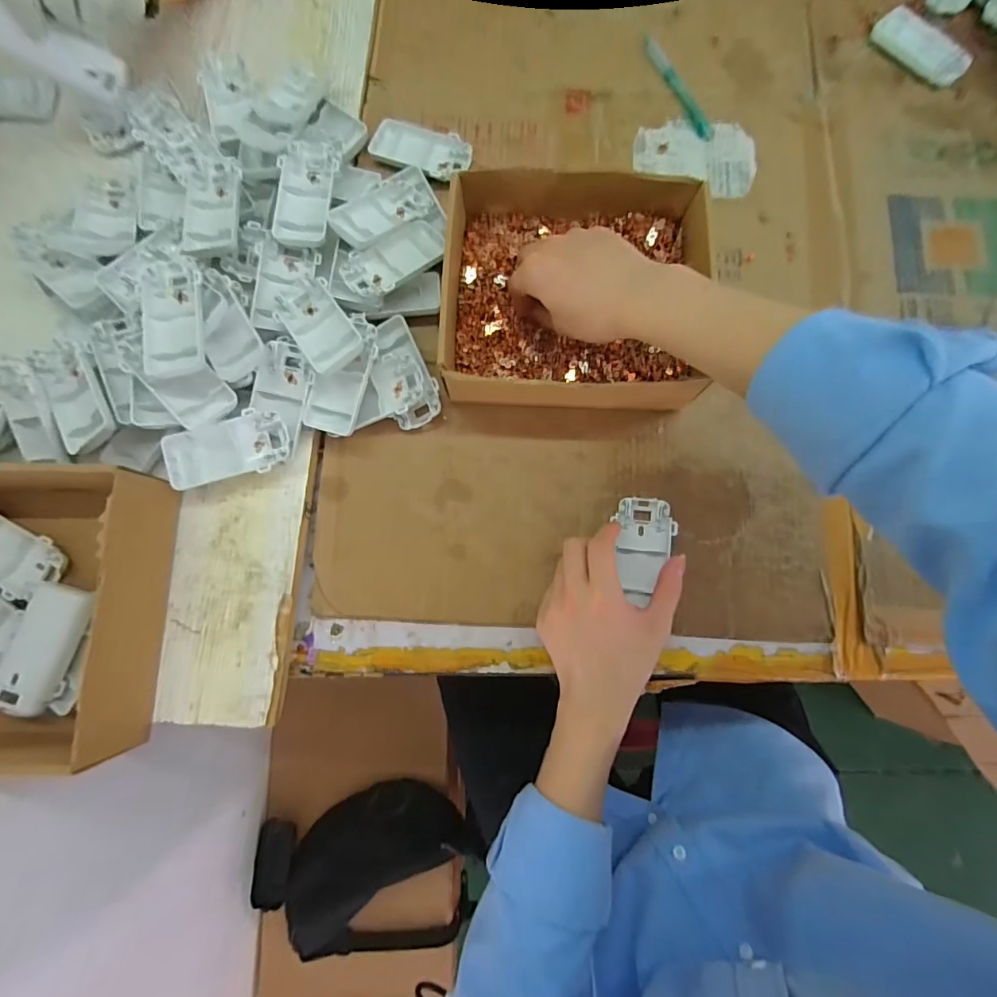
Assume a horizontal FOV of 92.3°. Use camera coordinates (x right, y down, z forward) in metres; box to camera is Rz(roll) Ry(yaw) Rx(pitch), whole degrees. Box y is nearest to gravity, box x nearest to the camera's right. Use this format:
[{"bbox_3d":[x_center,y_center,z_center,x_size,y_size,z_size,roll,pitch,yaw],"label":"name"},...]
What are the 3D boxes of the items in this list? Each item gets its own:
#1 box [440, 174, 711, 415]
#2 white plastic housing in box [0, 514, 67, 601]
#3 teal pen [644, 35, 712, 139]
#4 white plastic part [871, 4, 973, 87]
[{"bbox_3d":[0.063,-0.176,0.409,0.208,0.062,0.204,3,78,1],"label":"box"},{"bbox_3d":[-0.403,0.046,0.396,0.094,0.017,0.050,29,80,6],"label":"white plastic housing in box"},{"bbox_3d":[0.180,-0.414,0.482,0.013,0.015,0.122,-27,79,-5],"label":"teal pen"},{"bbox_3d":[0.424,-0.453,0.481,0.038,0.014,0.096,-42,82,-6],"label":"white plastic part"}]

